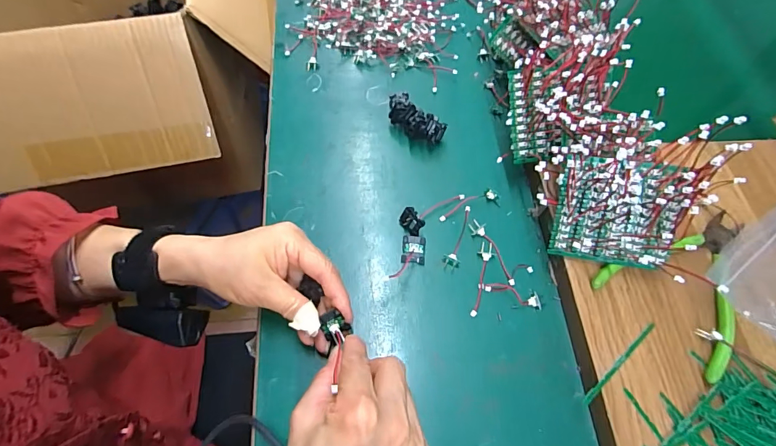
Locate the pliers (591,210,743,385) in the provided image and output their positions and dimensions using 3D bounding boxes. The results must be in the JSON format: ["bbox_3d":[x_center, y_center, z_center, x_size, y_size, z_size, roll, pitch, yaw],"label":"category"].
[{"bbox_3d":[0.248,0.039,0.328,0.137,0.017,0.104,-39,71,-20],"label":"pliers"}]

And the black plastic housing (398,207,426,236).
[{"bbox_3d":[0.022,0.000,0.369,0.015,0.018,0.024,-36,70,-19],"label":"black plastic housing"}]

